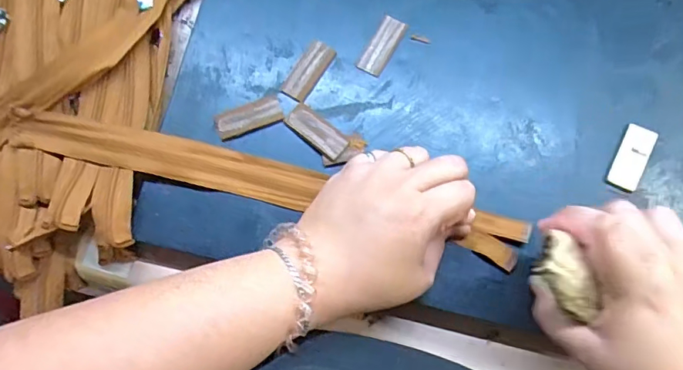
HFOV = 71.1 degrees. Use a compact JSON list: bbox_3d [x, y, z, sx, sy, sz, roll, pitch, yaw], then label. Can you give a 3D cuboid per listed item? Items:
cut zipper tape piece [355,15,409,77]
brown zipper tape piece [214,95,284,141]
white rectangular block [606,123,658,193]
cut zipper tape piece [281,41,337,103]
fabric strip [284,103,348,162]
[{"bbox_3d":[0.032,-0.108,0.368,0.020,0.004,0.049,30,81,5],"label":"cut zipper tape piece"},{"bbox_3d":[-0.069,-0.051,0.354,0.049,0.004,0.023,-20,79,-4],"label":"brown zipper tape piece"},{"bbox_3d":[0.212,-0.020,0.347,0.022,0.004,0.050,25,79,5],"label":"white rectangular block"},{"bbox_3d":[-0.025,-0.086,0.364,0.020,0.004,0.049,32,80,6],"label":"cut zipper tape piece"},{"bbox_3d":[-0.018,-0.039,0.353,0.049,0.006,0.020,39,81,7],"label":"fabric strip"}]

